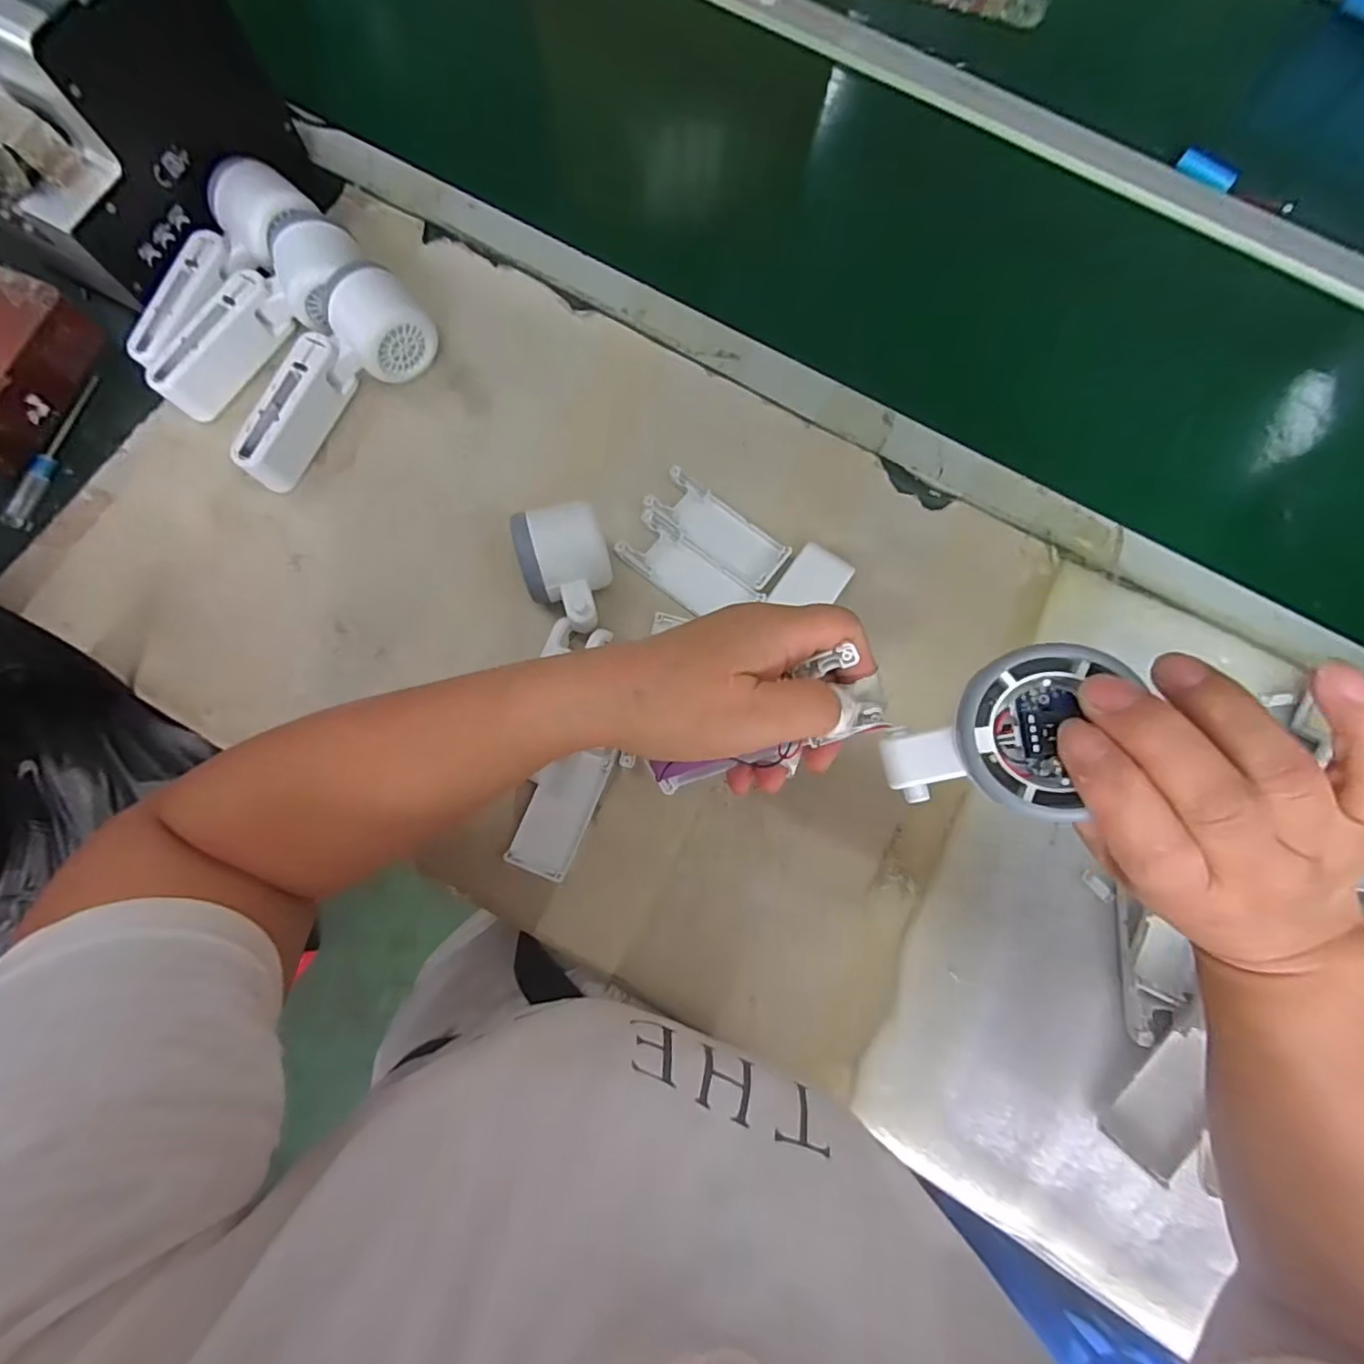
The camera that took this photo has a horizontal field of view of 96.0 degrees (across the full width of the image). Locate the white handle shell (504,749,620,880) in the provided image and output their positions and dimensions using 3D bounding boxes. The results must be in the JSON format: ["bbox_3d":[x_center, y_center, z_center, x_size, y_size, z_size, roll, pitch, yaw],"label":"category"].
[{"bbox_3d":[-0.077,0.080,0.386,0.038,0.010,0.080,22,79,3],"label":"white handle shell"}]

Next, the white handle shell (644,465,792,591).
[{"bbox_3d":[0.025,-0.108,0.431,0.102,0.007,0.038,38,81,6],"label":"white handle shell"}]

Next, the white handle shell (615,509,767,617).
[{"bbox_3d":[0.005,-0.076,0.423,0.099,0.004,0.041,38,81,6],"label":"white handle shell"}]

